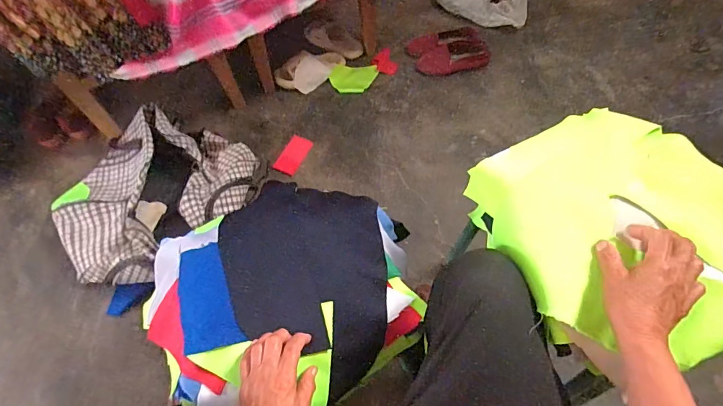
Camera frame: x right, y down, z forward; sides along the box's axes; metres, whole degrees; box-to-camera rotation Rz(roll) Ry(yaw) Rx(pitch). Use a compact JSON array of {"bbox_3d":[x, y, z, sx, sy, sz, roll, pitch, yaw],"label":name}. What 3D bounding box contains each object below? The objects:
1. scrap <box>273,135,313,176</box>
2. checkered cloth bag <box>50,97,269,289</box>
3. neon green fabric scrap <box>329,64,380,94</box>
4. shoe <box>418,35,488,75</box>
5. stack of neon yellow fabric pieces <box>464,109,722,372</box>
[{"bbox_3d":[-0.190,-0.134,1.124,0.066,0.010,0.126,19,63,14],"label":"scrap"},{"bbox_3d":[-0.506,-0.032,0.996,0.473,0.112,0.403,-41,65,-19],"label":"checkered cloth bag"},{"bbox_3d":[-0.022,-0.381,1.234,0.142,0.012,0.103,-3,60,2],"label":"neon green fabric scrap"},{"bbox_3d":[0.282,-0.456,1.251,0.213,0.047,0.113,-12,60,-4],"label":"shoe"},{"bbox_3d":[0.323,0.030,0.498,0.296,0.064,0.316,-25,65,-12],"label":"stack of neon yellow fabric pieces"}]

